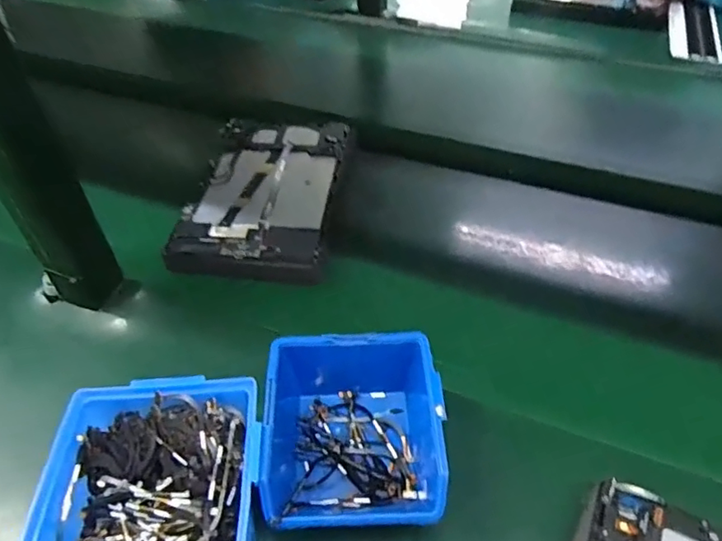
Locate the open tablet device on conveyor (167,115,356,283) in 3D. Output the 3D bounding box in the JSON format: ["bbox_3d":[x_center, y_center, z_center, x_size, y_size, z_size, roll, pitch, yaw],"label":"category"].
[{"bbox_3d":[-0.106,-0.093,0.607,0.158,0.024,0.253,4,46,6],"label":"open tablet device on conveyor"}]

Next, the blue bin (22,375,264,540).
[{"bbox_3d":[-0.128,0.147,0.353,0.135,0.066,0.139,-3,45,-1],"label":"blue bin"}]

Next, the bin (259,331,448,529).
[{"bbox_3d":[-0.003,0.114,0.397,0.119,0.081,0.147,-3,48,0],"label":"bin"}]

